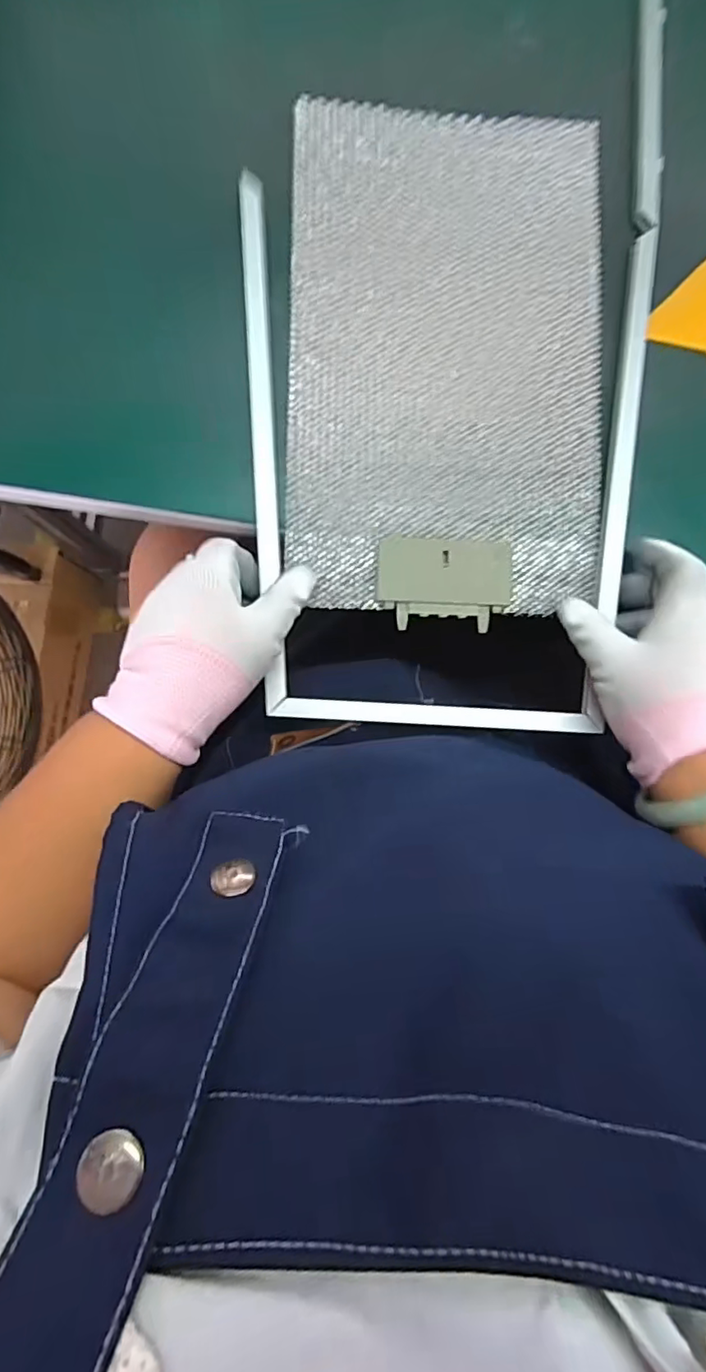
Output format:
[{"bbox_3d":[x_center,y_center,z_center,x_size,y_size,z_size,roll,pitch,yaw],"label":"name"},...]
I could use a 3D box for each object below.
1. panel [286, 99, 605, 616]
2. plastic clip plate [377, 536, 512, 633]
[{"bbox_3d":[0.061,-0.213,0.384,0.199,0.011,0.320,1,88,-4],"label":"panel"},{"bbox_3d":[0.058,-0.065,0.373,0.084,0.008,0.055,0,86,-4],"label":"plastic clip plate"}]

